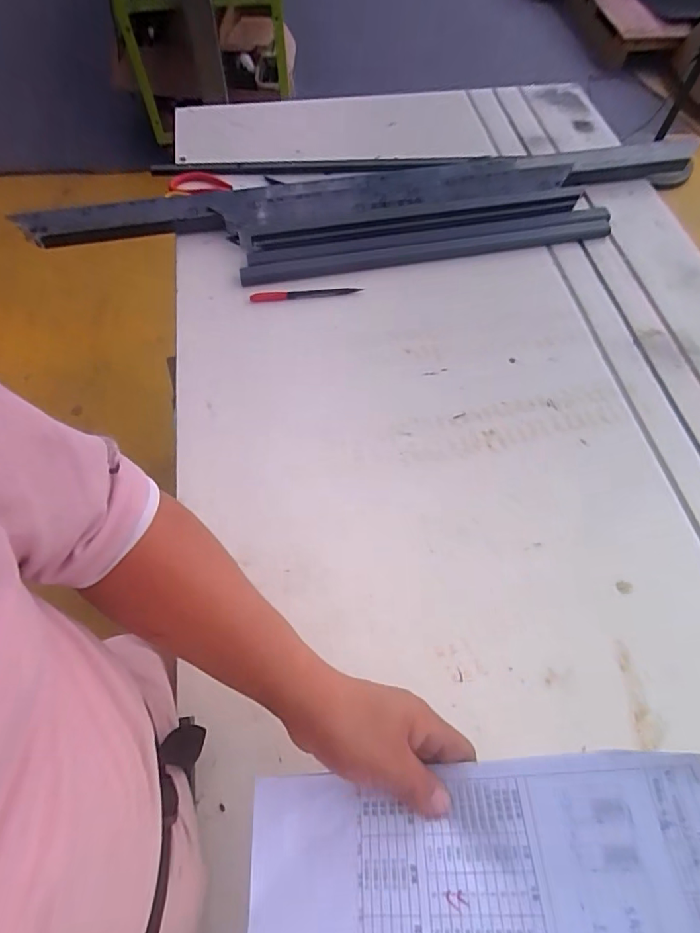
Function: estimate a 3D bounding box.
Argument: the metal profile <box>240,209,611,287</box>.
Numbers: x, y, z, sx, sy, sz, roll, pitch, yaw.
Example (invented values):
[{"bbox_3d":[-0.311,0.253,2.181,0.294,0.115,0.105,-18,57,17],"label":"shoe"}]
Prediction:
[{"bbox_3d":[0.122,-0.330,0.736,0.558,0.021,0.054,-9,63,-7],"label":"metal profile"}]

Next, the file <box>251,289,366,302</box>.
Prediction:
[{"bbox_3d":[-0.062,-0.244,0.693,0.154,0.007,0.016,-6,62,-5],"label":"file"}]

